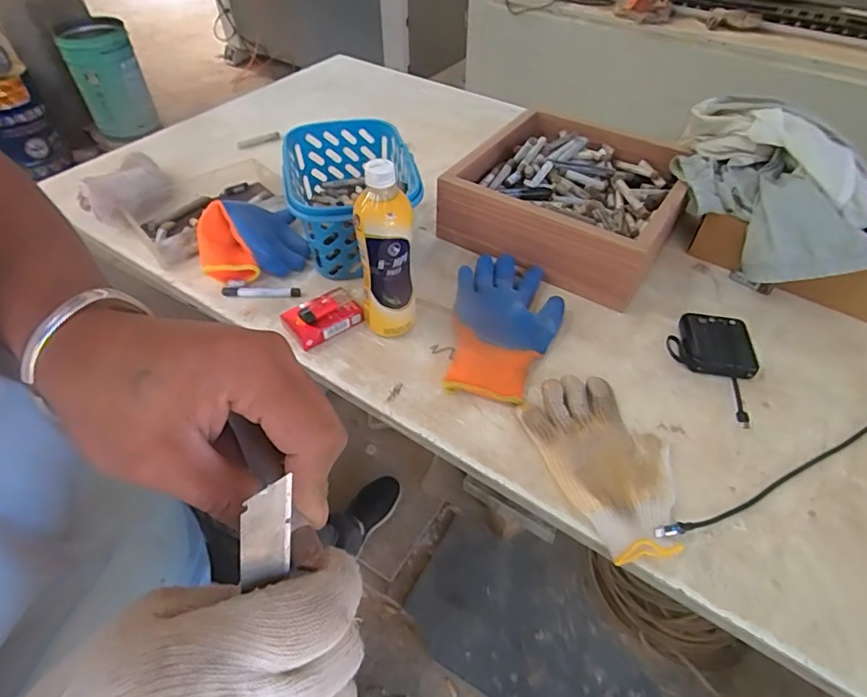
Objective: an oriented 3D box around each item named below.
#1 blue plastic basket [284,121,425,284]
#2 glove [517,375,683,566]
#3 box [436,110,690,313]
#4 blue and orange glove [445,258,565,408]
[{"bbox_3d":[-0.113,-0.210,0.731,0.172,0.124,0.239,-12,49,-11],"label":"blue plastic basket"},{"bbox_3d":[0.179,0.109,0.524,0.123,0.022,0.196,-16,51,-14],"label":"glove"},{"bbox_3d":[0.205,-0.224,0.777,0.295,0.122,0.291,26,53,21],"label":"box"},{"bbox_3d":[0.093,-0.033,0.649,0.136,0.037,0.237,6,49,5],"label":"blue and orange glove"}]

